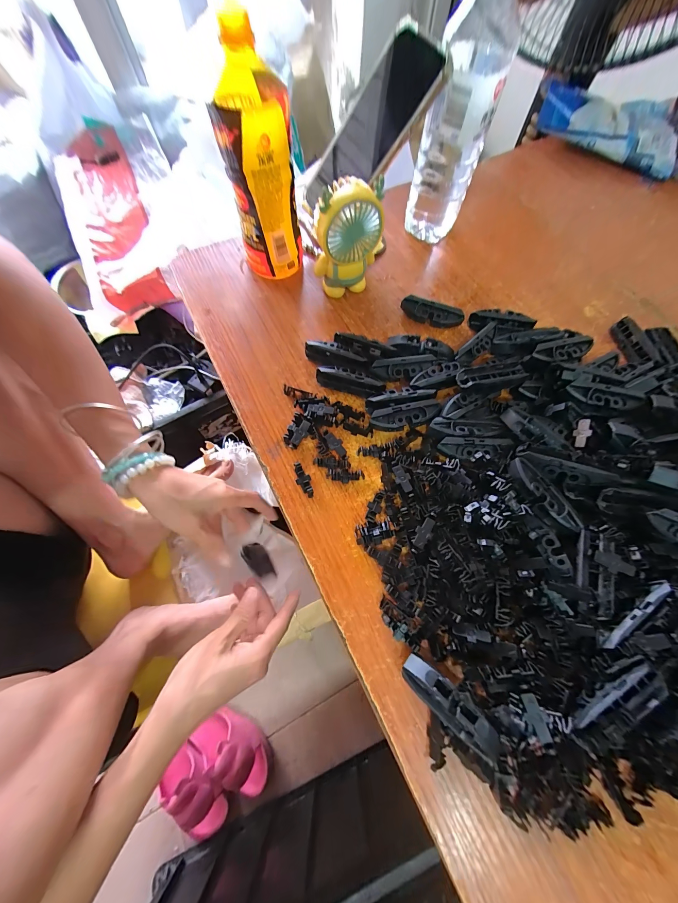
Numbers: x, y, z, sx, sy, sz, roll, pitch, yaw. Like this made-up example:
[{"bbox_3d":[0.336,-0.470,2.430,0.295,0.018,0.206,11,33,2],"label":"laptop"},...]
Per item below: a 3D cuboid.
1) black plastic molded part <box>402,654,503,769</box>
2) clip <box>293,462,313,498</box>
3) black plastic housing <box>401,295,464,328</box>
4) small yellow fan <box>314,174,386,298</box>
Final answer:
[{"bbox_3d":[0.082,0.182,0.211,0.083,0.028,0.023,41,73,14],"label":"black plastic molded part"},{"bbox_3d":[-0.034,0.027,0.280,0.013,0.010,0.034,-22,70,-10],"label":"clip"},{"bbox_3d":[0.107,-0.158,0.346,0.070,0.028,0.013,15,69,5],"label":"black plastic housing"},{"bbox_3d":[0.007,-0.226,0.325,0.070,0.110,0.045,-10,69,-5],"label":"small yellow fan"}]

